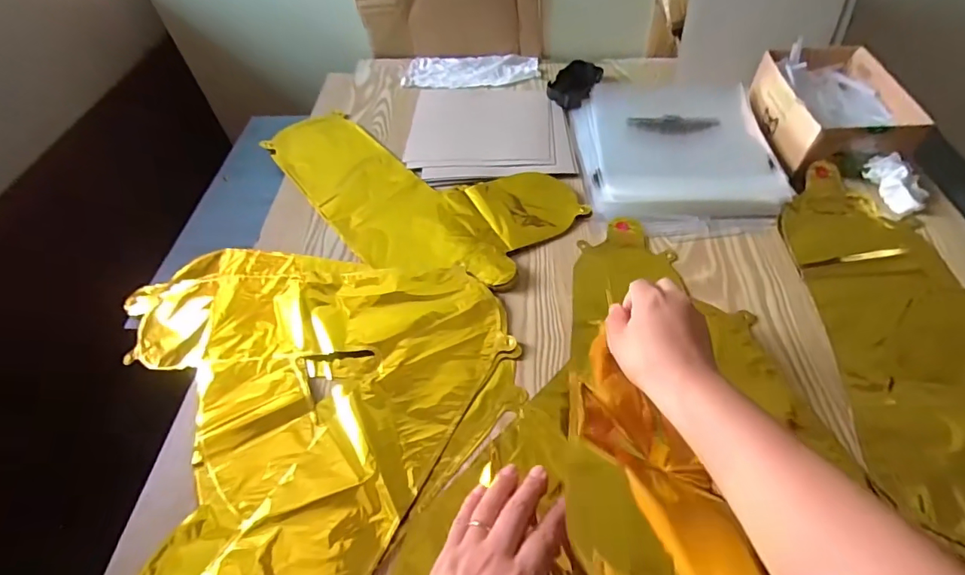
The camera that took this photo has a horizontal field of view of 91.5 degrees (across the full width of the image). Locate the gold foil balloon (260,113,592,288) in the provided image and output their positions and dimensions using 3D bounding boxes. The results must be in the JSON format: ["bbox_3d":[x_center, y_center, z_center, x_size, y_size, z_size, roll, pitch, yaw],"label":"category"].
[{"bbox_3d":[-0.110,-0.121,0.584,0.425,0.010,0.197,23,56,19],"label":"gold foil balloon"}]

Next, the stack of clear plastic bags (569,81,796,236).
[{"bbox_3d":[0.241,-0.176,0.596,0.226,0.028,0.265,-1,52,2],"label":"stack of clear plastic bags"}]

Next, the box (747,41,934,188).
[{"bbox_3d":[0.444,-0.230,0.605,0.137,0.066,0.213,1,52,4],"label":"box"}]

